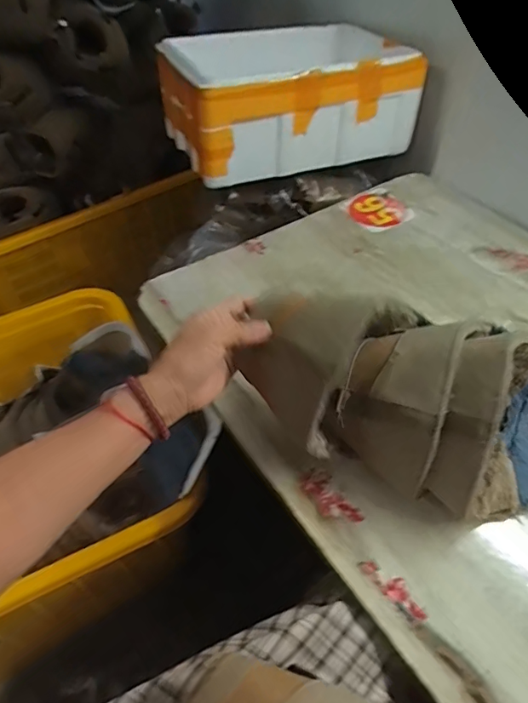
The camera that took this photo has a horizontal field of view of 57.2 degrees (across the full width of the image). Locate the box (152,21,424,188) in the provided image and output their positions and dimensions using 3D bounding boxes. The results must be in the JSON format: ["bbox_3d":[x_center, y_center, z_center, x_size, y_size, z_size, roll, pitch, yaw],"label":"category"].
[{"bbox_3d":[0.040,-0.460,0.876,0.402,0.158,0.251,-20,51,-15],"label":"box"}]

